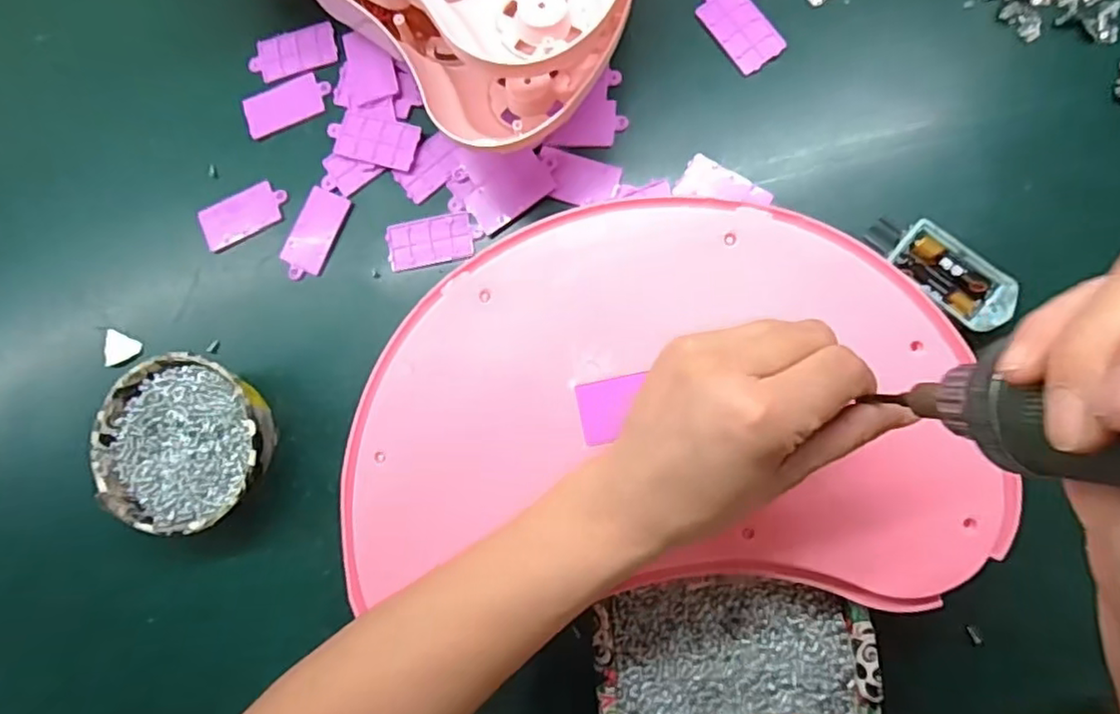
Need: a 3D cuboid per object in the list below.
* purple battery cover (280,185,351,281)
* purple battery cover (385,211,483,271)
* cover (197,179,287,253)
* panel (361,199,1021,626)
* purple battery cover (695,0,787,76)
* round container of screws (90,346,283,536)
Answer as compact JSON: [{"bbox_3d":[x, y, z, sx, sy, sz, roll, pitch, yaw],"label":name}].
[{"bbox_3d":[-0.179,-0.088,0.453,0.031,0.004,0.066,26,88,9],"label":"purple battery cover"},{"bbox_3d":[-0.088,-0.081,0.439,0.067,0.005,0.033,-8,83,7],"label":"purple battery cover"},{"bbox_3d":[-0.233,-0.105,0.462,0.065,0.006,0.031,-28,97,-1],"label":"cover"},{"bbox_3d":[0.047,0.021,0.340,0.336,0.015,0.206,-3,84,7],"label":"panel"},{"bbox_3d":[0.121,-0.227,0.427,0.034,0.004,0.066,-36,81,3],"label":"purple battery cover"},{"bbox_3d":[-0.250,0.058,0.426,0.109,0.044,0.111,-1,84,7],"label":"round container of screws"}]

